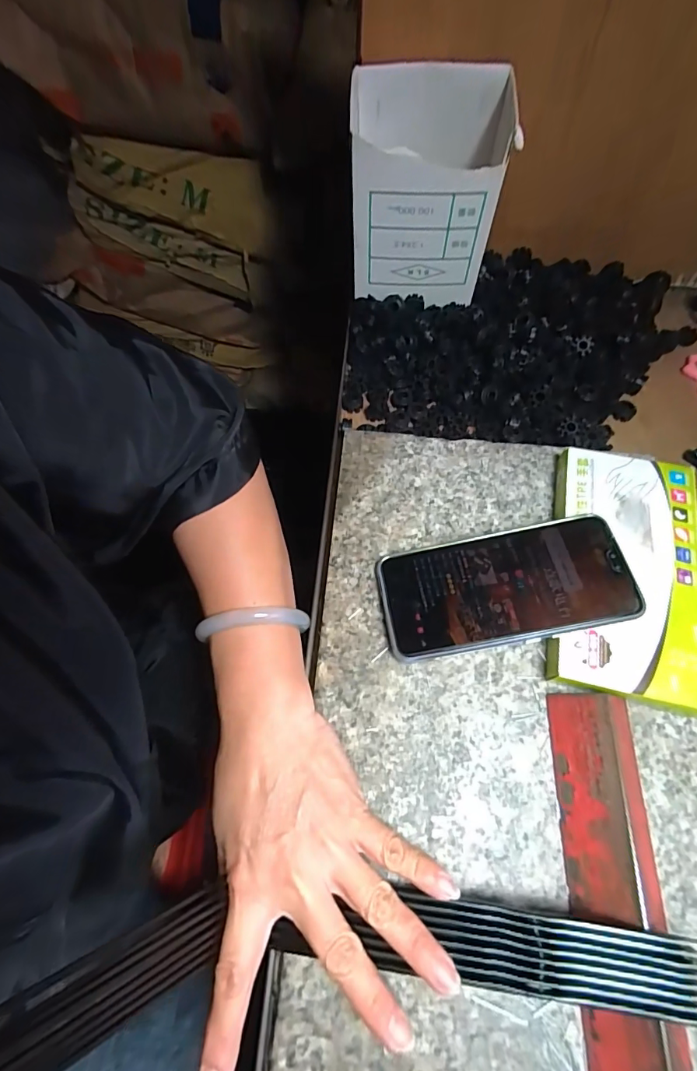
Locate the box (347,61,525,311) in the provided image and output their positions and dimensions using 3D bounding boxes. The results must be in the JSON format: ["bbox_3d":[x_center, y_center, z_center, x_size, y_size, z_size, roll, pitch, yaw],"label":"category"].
[{"bbox_3d":[0.064,-0.290,0.385,0.125,0.139,0.086,2,66,1],"label":"box"}]

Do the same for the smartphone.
[{"bbox_3d":[0.101,0.033,0.296,0.158,0.005,0.075,-12,61,4],"label":"smartphone"}]

